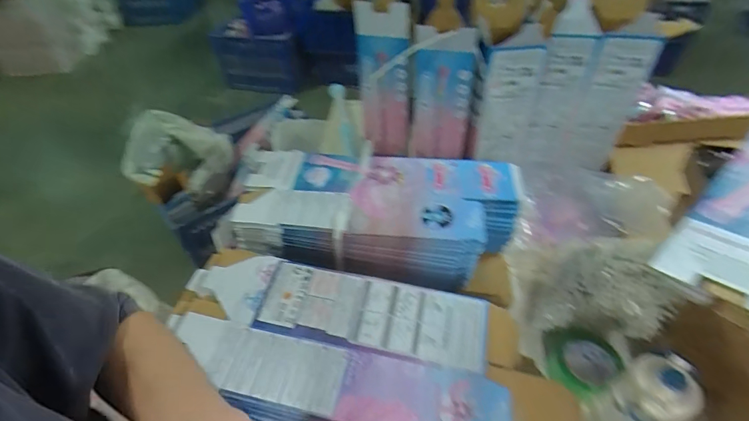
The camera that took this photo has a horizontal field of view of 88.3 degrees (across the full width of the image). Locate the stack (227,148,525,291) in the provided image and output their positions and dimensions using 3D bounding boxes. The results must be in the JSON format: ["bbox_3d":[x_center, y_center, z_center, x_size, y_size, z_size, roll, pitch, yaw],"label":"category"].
[{"bbox_3d":[0.005,0.003,0.708,0.492,0.102,0.237,4,45,8],"label":"stack"}]

